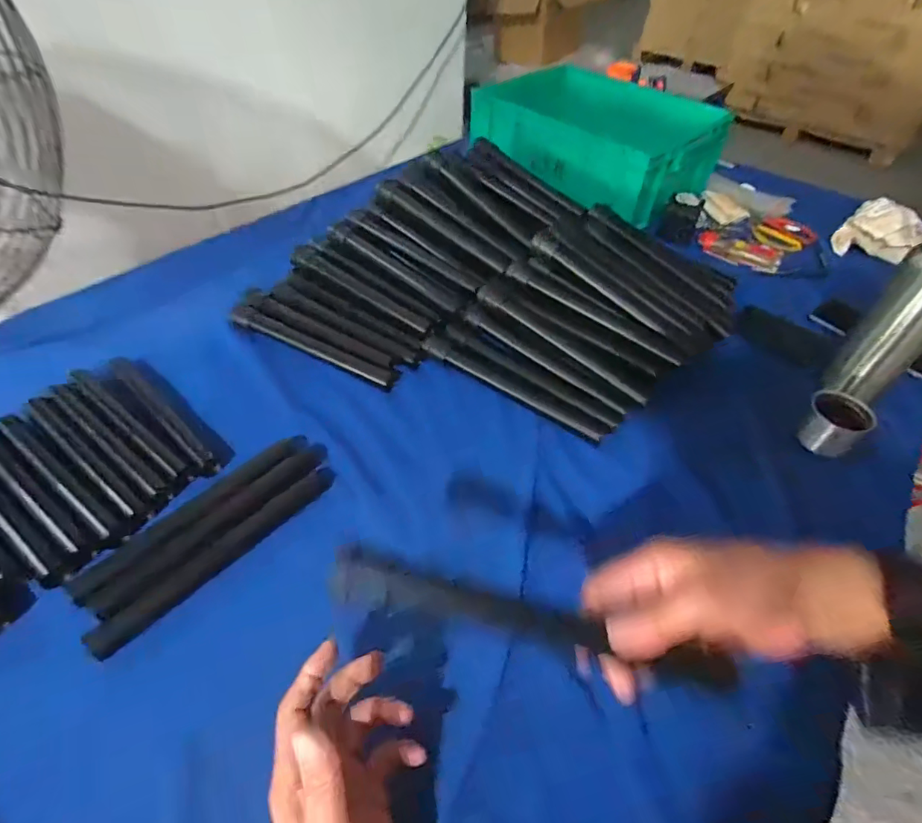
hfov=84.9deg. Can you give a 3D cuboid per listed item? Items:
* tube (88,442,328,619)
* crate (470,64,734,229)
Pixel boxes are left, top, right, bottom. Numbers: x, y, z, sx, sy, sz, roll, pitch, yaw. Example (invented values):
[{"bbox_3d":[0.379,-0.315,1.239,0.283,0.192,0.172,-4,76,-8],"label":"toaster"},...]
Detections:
[{"bbox_3d":[-0.225,0.102,0.481,0.026,0.018,0.232,33,54,24],"label":"tube"},{"bbox_3d":[0.245,-0.548,0.992,0.448,0.122,0.291,36,55,26],"label":"crate"}]

